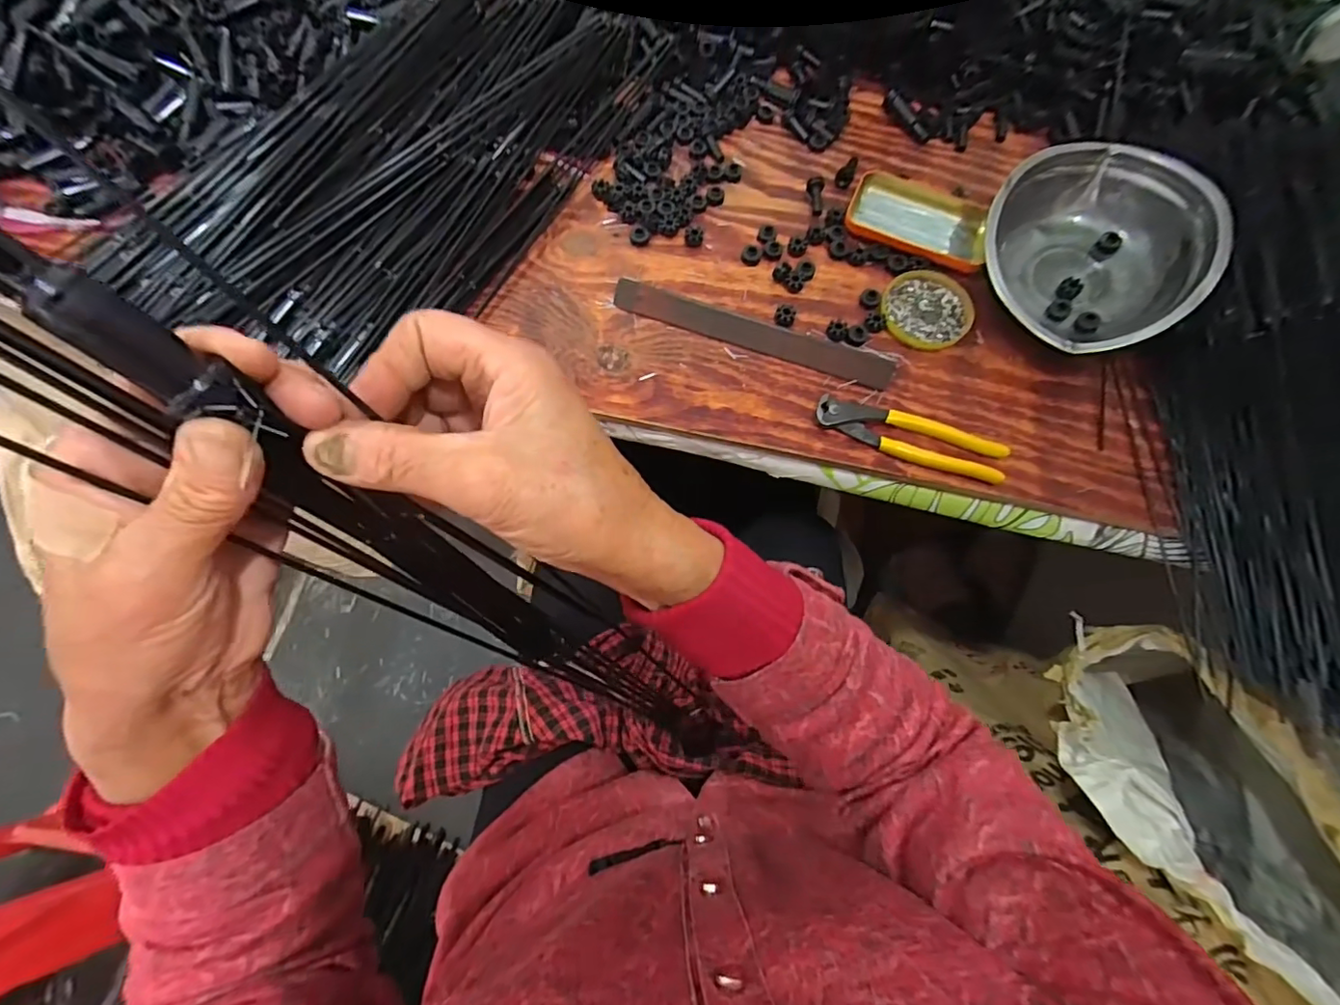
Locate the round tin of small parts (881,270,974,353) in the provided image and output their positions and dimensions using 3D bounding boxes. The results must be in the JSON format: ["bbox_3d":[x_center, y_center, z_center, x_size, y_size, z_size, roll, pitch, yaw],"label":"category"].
[{"bbox_3d":[0.245,-0.186,0.539,0.083,0.009,0.082,1,70,-2],"label":"round tin of small parts"}]

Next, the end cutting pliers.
[{"bbox_3d":[0.207,-0.055,0.489,0.161,0.022,0.040,18,71,4],"label":"end cutting pliers"}]

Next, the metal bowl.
[{"bbox_3d":[0.372,-0.224,0.504,0.171,0.084,0.178,1,70,-2],"label":"metal bowl"}]

